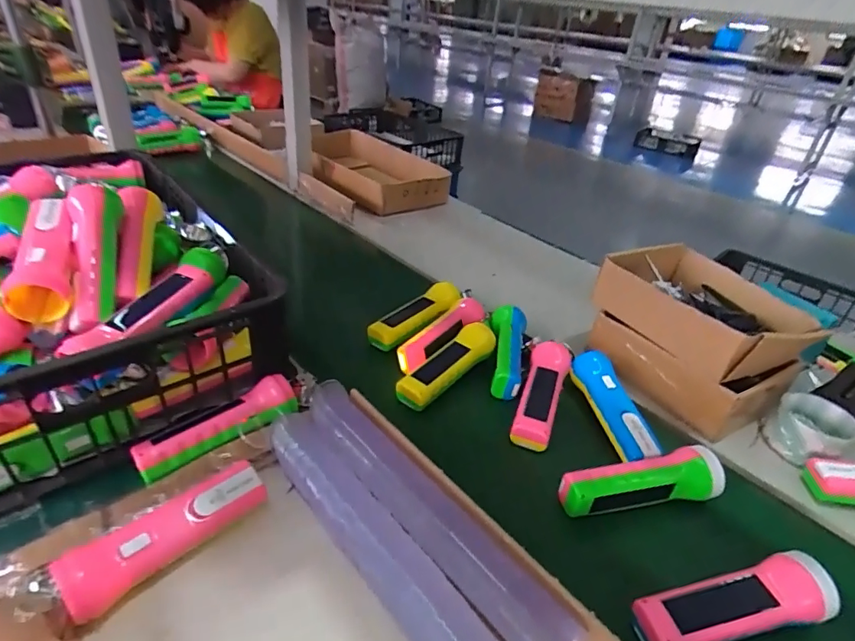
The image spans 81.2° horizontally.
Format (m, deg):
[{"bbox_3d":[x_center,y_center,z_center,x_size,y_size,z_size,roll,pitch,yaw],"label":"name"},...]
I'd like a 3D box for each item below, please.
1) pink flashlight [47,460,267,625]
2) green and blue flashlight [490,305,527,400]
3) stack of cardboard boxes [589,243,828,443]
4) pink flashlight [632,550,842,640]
[{"bbox_3d":[-0.208,0.173,0.408,0.039,0.043,0.153,33,43,31],"label":"pink flashlight"},{"bbox_3d":[0.105,0.036,0.671,0.051,0.037,0.153,12,36,6],"label":"green and blue flashlight"},{"bbox_3d":[0.364,0.009,0.667,0.204,0.137,0.226,-16,42,-28],"label":"stack of cardboard boxes"},{"bbox_3d":[0.248,0.235,0.407,0.162,0.047,0.045,-3,38,-14],"label":"pink flashlight"}]

